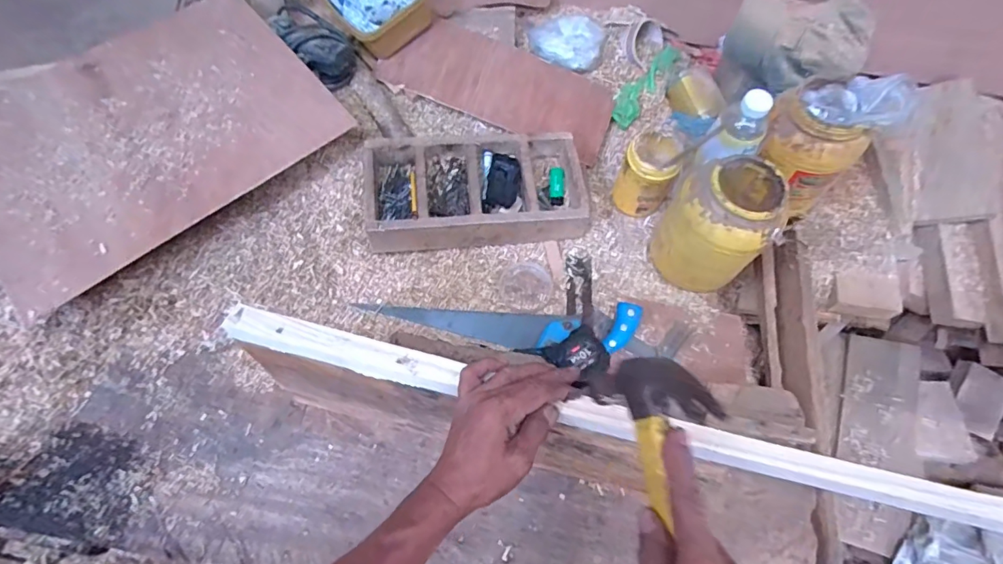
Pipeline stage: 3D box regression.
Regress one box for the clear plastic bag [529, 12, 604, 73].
[{"bbox_3d":[0.132,-0.494,0.977,0.152,0.059,0.111,6,58,3],"label":"clear plastic bag"}]

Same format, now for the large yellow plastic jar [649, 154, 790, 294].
[{"bbox_3d":[0.340,-0.099,0.752,0.152,0.192,0.161,33,63,18],"label":"large yellow plastic jar"}]

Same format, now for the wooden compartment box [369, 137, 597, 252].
[{"bbox_3d":[-0.041,-0.157,0.832,0.373,0.104,0.198,-6,58,-5],"label":"wooden compartment box"}]

